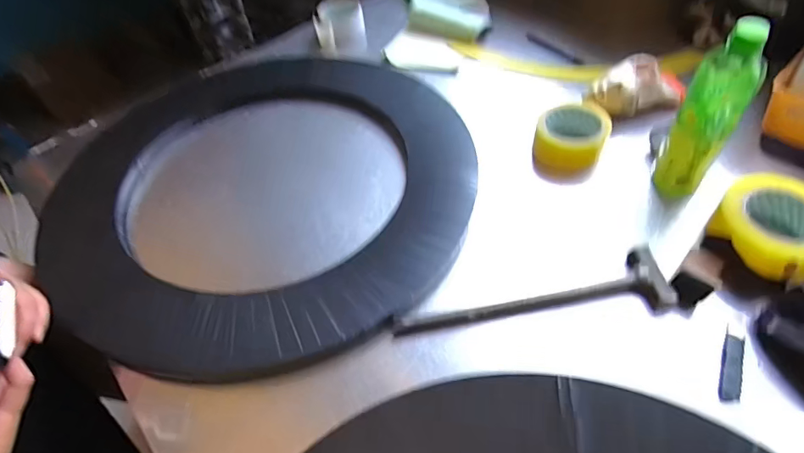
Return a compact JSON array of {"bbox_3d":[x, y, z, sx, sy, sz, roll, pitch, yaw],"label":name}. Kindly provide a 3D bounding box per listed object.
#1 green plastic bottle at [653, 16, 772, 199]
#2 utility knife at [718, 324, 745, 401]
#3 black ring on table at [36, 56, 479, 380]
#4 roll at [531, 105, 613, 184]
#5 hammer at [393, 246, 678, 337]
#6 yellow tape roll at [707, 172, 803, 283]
[{"bbox_3d":[0.357,-0.130,0.556,0.064,0.204,0.060,26,57,24],"label":"green plastic bottle"},{"bbox_3d":[0.328,0.135,0.471,0.017,0.013,0.083,19,54,20],"label":"utility knife"},{"bbox_3d":[-0.194,-0.075,0.671,0.549,0.040,0.593,-3,50,3],"label":"black ring on table"},{"bbox_3d":[0.239,-0.114,0.683,0.096,0.079,0.079,21,55,22],"label":"roll"},{"bbox_3d":[0.140,0.075,0.533,0.299,0.026,0.070,-7,50,0],"label":"hammer"},{"bbox_3d":[0.417,0.003,0.540,0.122,0.055,0.121,-3,50,3],"label":"yellow tape roll"}]

